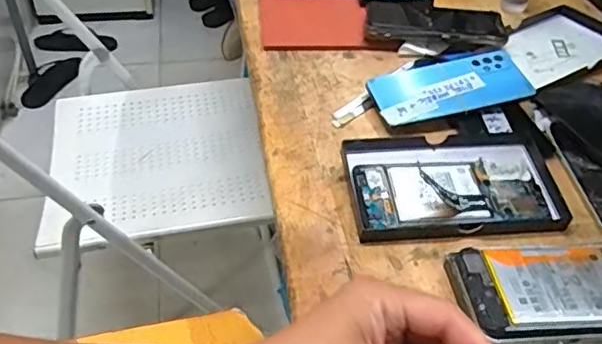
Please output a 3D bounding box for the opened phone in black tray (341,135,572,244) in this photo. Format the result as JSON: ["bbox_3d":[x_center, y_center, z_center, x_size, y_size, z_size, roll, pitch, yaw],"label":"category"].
[{"bbox_3d":[0.132,0.008,0.522,0.176,0.022,0.109,-2,42,-4],"label":"opened phone in black tray"}]

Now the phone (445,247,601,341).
[{"bbox_3d":[0.196,0.084,0.431,0.169,0.015,0.074,-2,42,-4],"label":"phone"}]

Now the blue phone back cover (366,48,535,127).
[{"bbox_3d":[0.151,-0.088,0.615,0.157,0.009,0.075,-11,58,-7],"label":"blue phone back cover"}]

